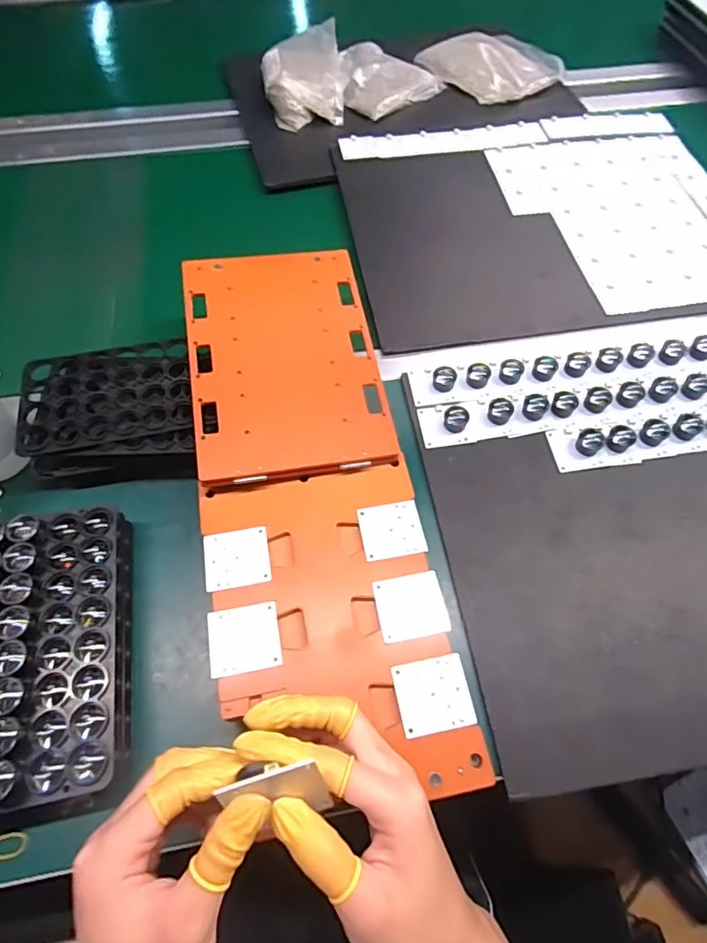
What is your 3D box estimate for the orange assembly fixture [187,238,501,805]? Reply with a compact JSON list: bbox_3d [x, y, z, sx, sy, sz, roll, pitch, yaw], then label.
[{"bbox_3d":[-0.040,0.002,0.410,0.166,0.024,0.452,-12,68,-5],"label":"orange assembly fixture"}]

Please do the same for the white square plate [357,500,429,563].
[{"bbox_3d":[0.030,0.045,0.398,0.047,0.004,0.044,-9,62,-4],"label":"white square plate"}]

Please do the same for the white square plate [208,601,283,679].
[{"bbox_3d":[-0.076,0.117,0.358,0.048,0.004,0.045,-10,62,-5],"label":"white square plate"}]

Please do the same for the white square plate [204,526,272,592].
[{"bbox_3d":[-0.088,0.065,0.387,0.047,0.004,0.045,-10,62,-5],"label":"white square plate"}]

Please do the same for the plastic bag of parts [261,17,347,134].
[{"bbox_3d":[-0.071,-0.569,0.739,0.117,0.054,0.177,-5,61,-2],"label":"plastic bag of parts"}]

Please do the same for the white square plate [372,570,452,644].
[{"bbox_3d":[0.042,0.096,0.369,0.048,0.004,0.044,-10,62,-5],"label":"white square plate"}]

